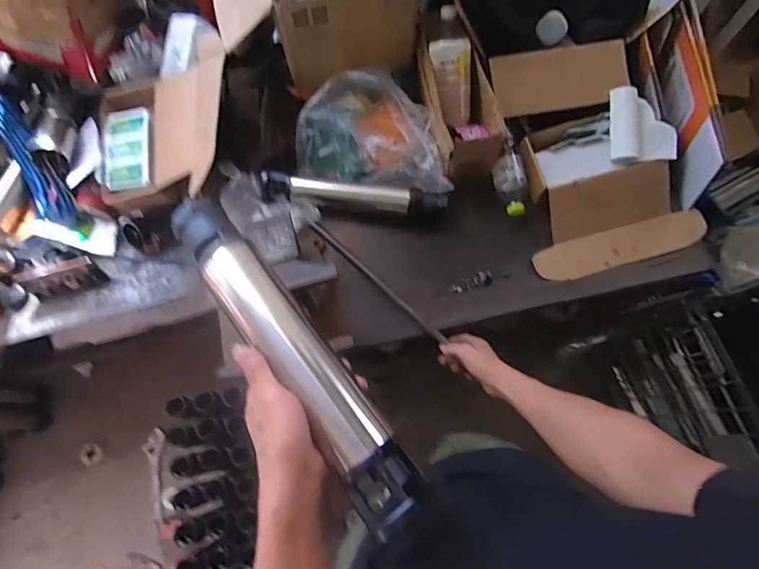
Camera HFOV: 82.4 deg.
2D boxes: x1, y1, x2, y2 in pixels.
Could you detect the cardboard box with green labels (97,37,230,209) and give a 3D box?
[{"bbox_3d":[-0.458,-0.332,0.912,0.316,0.163,0.344,3,71,1],"label":"cardboard box with green labels"}]

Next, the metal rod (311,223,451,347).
[{"bbox_3d":[-0.007,-0.008,0.850,0.344,0.016,0.015,42,76,13],"label":"metal rod"}]

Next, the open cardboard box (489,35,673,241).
[{"bbox_3d":[0.406,-0.295,0.864,0.275,0.136,0.368,-14,72,-5],"label":"open cardboard box"}]

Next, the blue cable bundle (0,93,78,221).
[{"bbox_3d":[-0.801,-0.291,0.981,0.092,0.070,0.338,-31,90,-10],"label":"blue cable bundle"}]

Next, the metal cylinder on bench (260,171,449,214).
[{"bbox_3d":[-0.052,-0.182,0.852,0.356,0.045,0.061,5,71,2],"label":"metal cylinder on bench"}]

